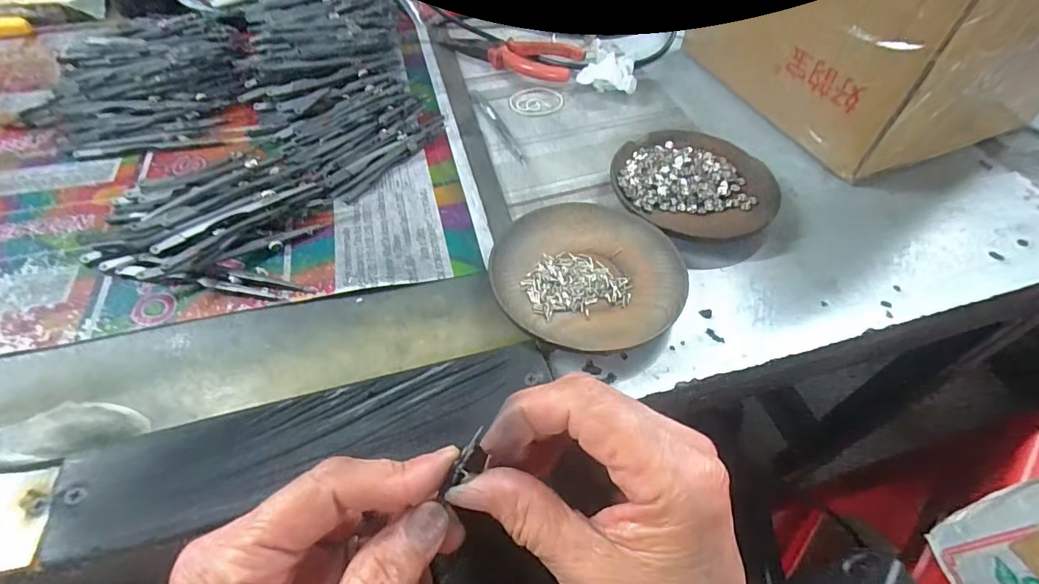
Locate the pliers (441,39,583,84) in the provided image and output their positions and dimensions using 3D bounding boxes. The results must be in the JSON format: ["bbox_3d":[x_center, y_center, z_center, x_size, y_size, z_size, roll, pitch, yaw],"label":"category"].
[{"bbox_3d":[-0.012,-0.231,0.469,0.140,0.016,0.044,15,54,9],"label":"pliers"}]

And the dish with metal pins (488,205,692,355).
[{"bbox_3d":[0.042,-0.013,0.301,0.112,0.015,0.111,1,53,-1],"label":"dish with metal pins"}]

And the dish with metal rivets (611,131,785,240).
[{"bbox_3d":[0.125,-0.083,0.356,0.111,0.021,0.108,1,53,-1],"label":"dish with metal rivets"}]

